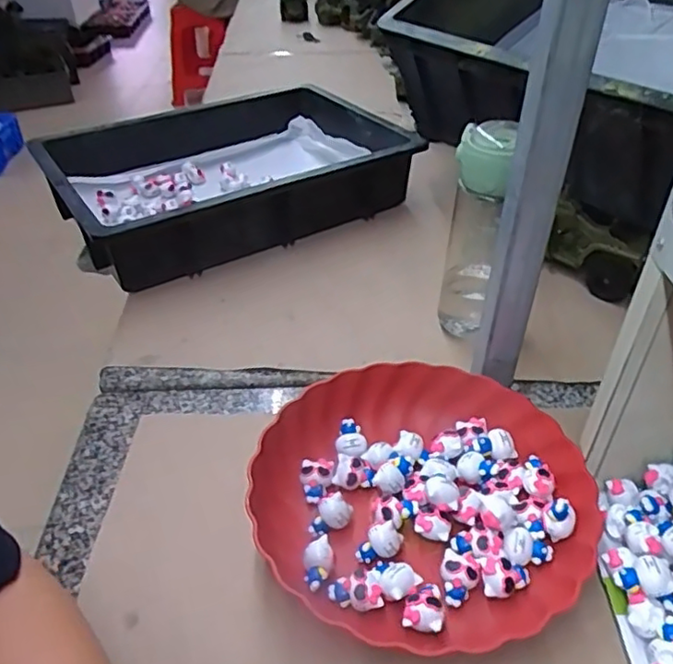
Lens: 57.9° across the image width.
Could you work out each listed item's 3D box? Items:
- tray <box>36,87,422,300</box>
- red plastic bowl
[{"bbox_3d":[-0.139,-0.212,0.834,0.465,0.111,0.304,-25,44,-28],"label":"tray"},{"bbox_3d":[0.066,0.118,0.465,0.237,0.047,0.222,0,38,0],"label":"red plastic bowl"}]

